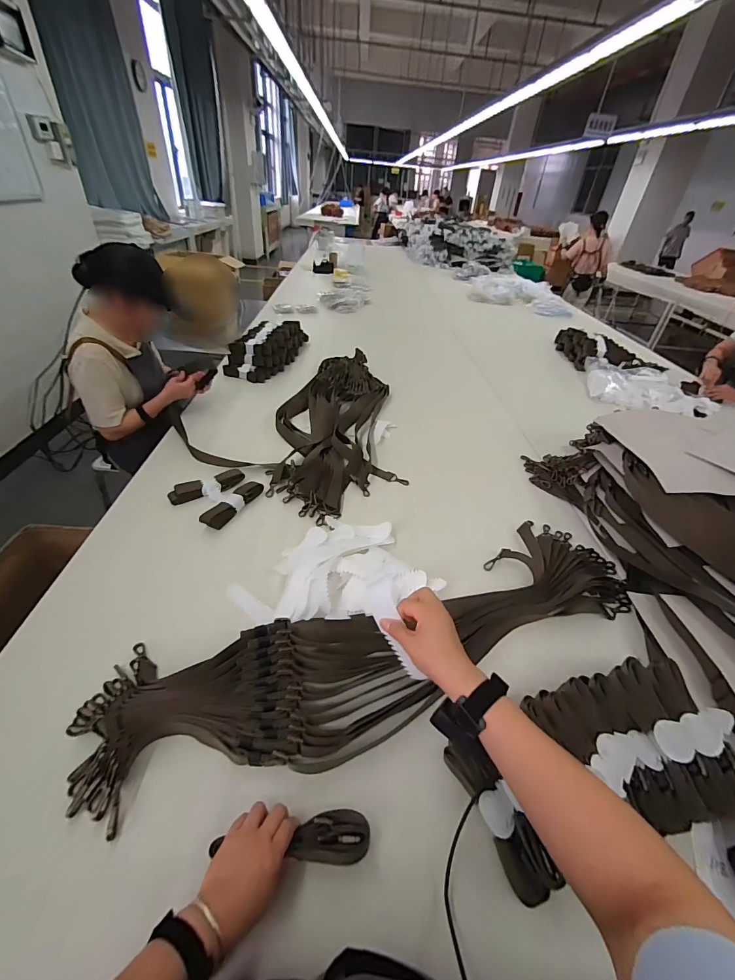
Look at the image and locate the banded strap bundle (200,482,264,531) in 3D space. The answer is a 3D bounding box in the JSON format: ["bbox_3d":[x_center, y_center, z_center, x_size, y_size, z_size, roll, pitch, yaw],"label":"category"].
[{"bbox_3d":[-0.351,0.032,1.006,0.057,0.036,0.197,21,41,20],"label":"banded strap bundle"}]

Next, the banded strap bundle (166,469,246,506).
[{"bbox_3d":[-0.426,-0.010,1.035,0.194,0.029,0.063,-18,44,-27],"label":"banded strap bundle"}]

